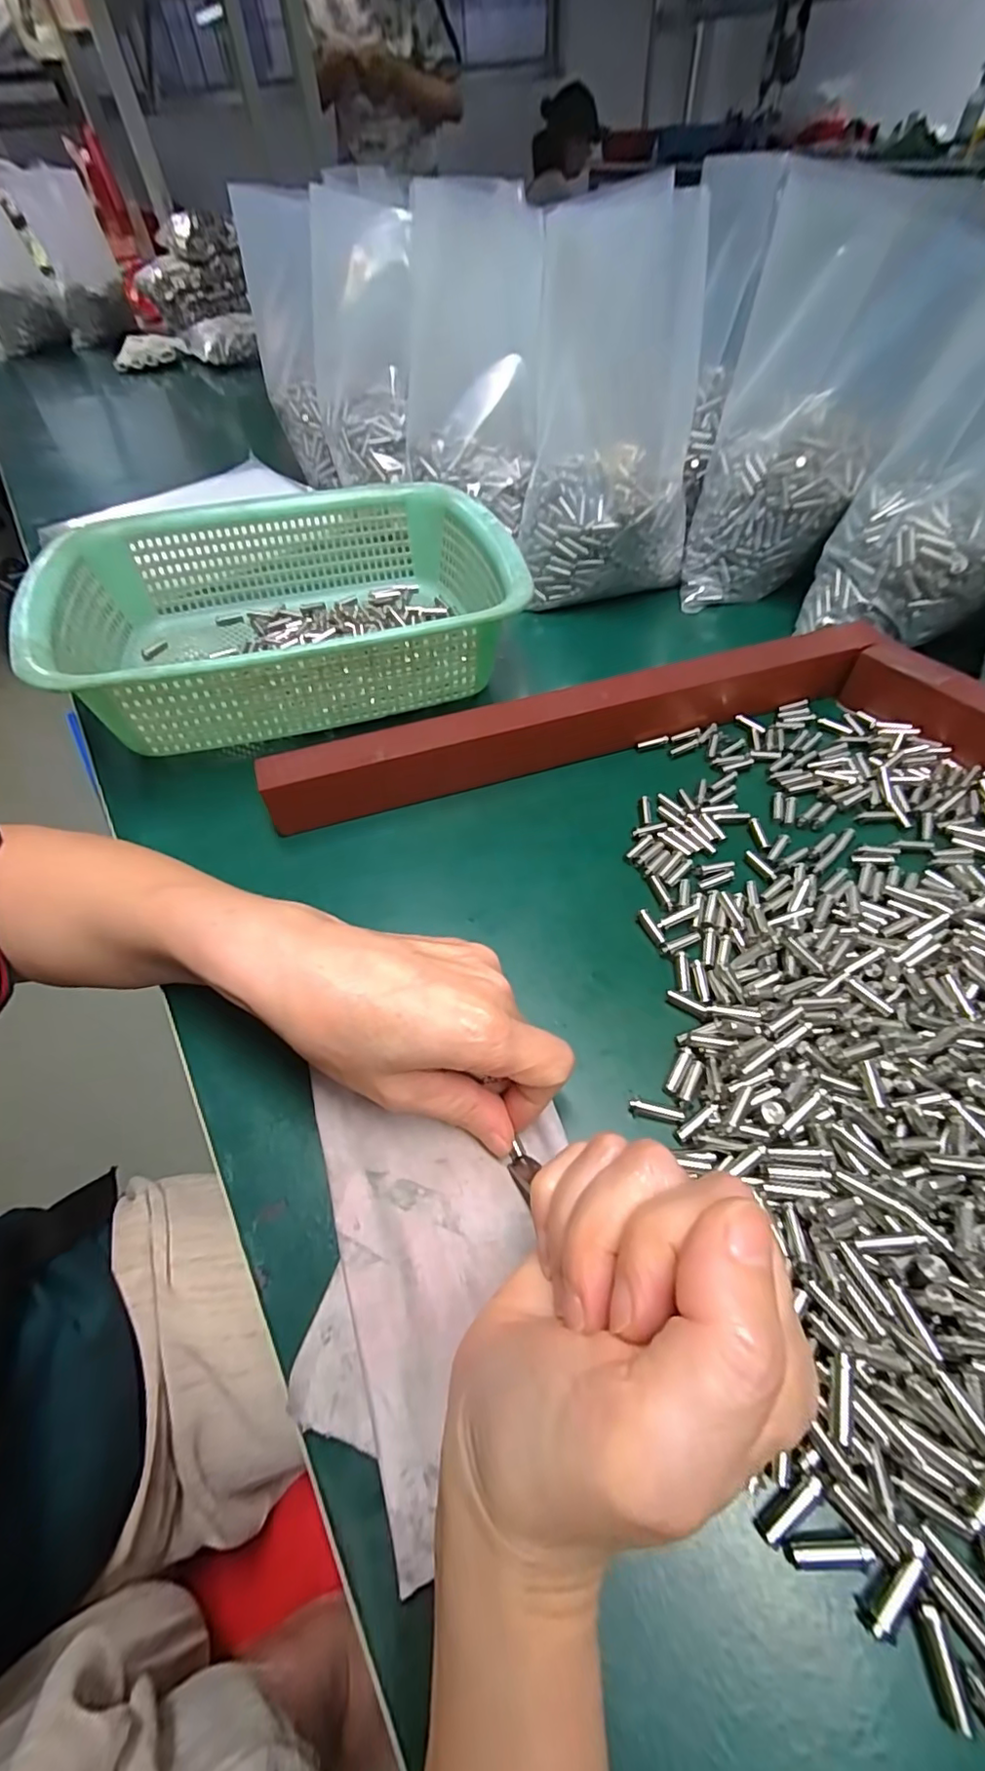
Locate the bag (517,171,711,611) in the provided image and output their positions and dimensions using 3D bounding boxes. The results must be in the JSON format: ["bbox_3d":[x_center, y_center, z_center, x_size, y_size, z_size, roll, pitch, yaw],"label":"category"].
[{"bbox_3d":[0.090,-0.344,0.419,0.126,0.196,0.136,7,55,9],"label":"bag"}]

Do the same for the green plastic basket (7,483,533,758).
[{"bbox_3d":[-0.136,-0.196,0.392,0.286,0.082,0.224,-16,55,-7],"label":"green plastic basket"}]

